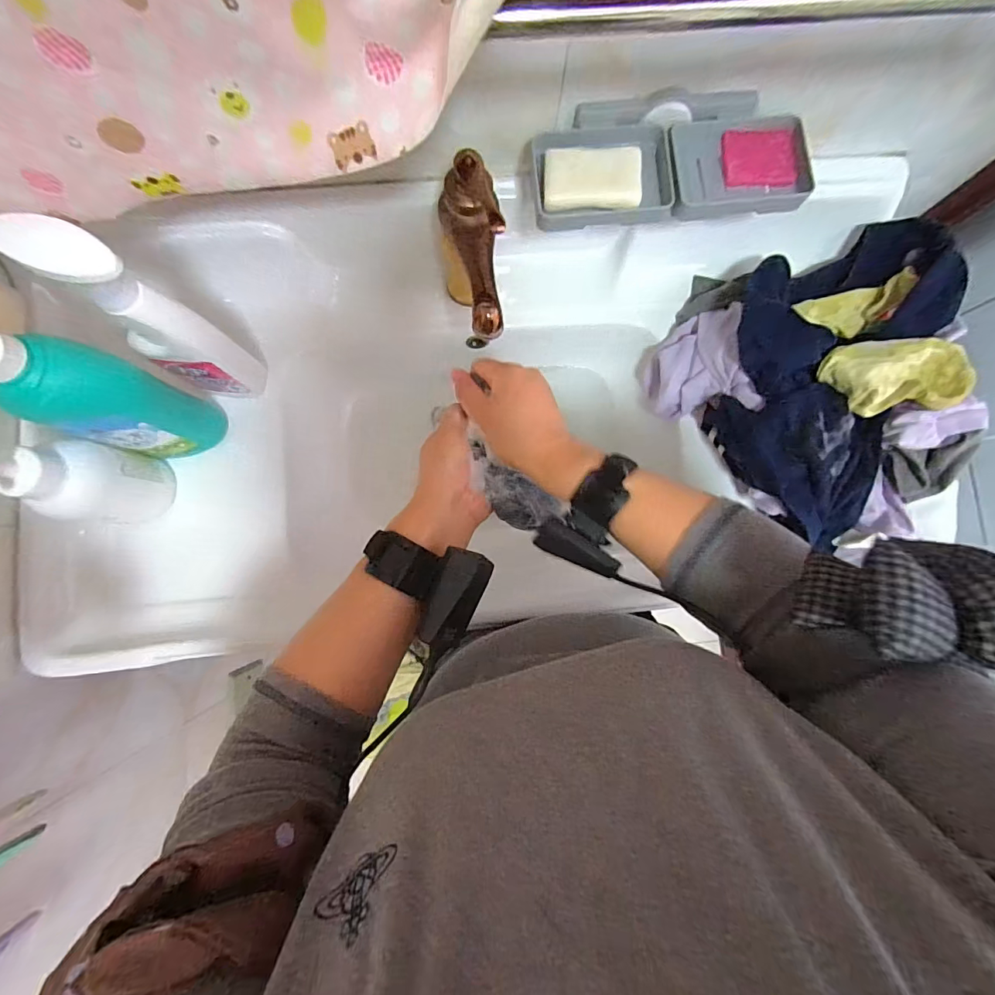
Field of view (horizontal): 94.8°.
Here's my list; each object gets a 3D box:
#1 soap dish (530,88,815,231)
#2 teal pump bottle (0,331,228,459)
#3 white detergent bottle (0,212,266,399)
[{"bbox_3d":[0.166,-0.326,0.441,0.262,0.034,0.102,-7,85,-2],"label":"soap dish"},{"bbox_3d":[-0.359,-0.089,0.416,0.054,0.267,0.080,18,85,0],"label":"teal pump bottle"},{"bbox_3d":[-0.314,-0.154,0.422,0.083,0.250,0.062,28,85,1],"label":"white detergent bottle"}]

